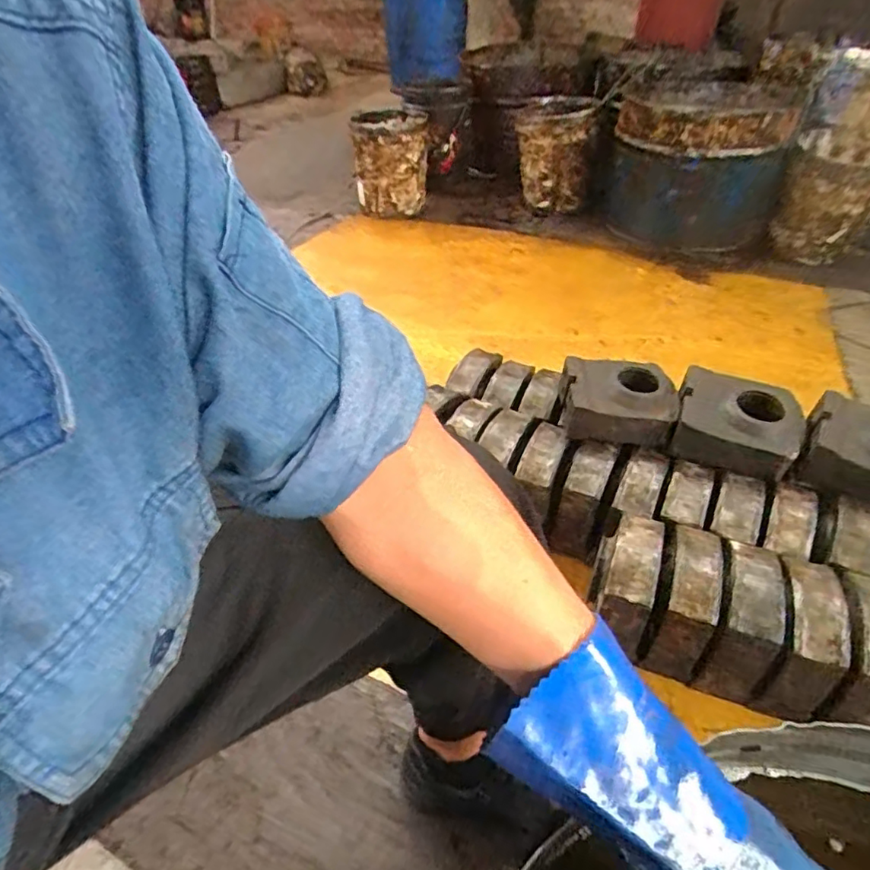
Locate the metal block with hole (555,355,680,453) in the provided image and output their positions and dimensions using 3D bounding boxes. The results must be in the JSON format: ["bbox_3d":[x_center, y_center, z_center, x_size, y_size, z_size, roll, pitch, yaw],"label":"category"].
[{"bbox_3d":[0.320,-0.059,1.018,0.192,0.090,0.145,10,42,12],"label":"metal block with hole"}]

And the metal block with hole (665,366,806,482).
[{"bbox_3d":[0.507,-0.022,0.971,0.183,0.088,0.174,16,43,18],"label":"metal block with hole"}]

